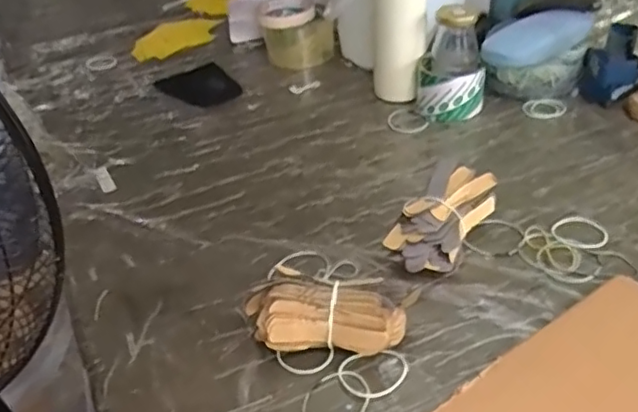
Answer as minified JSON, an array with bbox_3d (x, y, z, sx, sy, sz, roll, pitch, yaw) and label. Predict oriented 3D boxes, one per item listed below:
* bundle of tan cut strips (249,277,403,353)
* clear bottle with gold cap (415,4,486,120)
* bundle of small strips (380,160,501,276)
[{"bbox_3d":[0.005,0.089,0.481,0.120,0.052,0.036,-1,37,7],"label":"bundle of tan cut strips"},{"bbox_3d":[0.162,-0.176,0.753,0.081,0.128,0.077,4,37,14],"label":"clear bottle with gold cap"},{"bbox_3d":[0.113,0.016,0.567,0.060,0.048,0.126,19,43,30],"label":"bundle of small strips"}]

